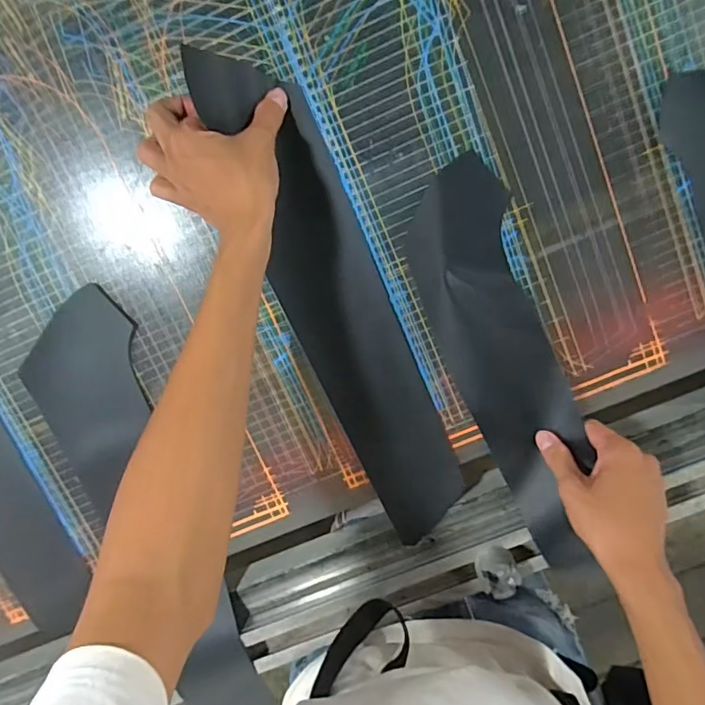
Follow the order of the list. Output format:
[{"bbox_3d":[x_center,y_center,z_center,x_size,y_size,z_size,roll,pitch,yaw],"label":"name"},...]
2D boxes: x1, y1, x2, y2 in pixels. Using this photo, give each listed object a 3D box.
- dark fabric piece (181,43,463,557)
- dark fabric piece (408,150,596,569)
[{"bbox_3d":[-0.008,-0.030,0.447,0.089,0.056,0.448,-23,100,2],"label":"dark fabric piece"},{"bbox_3d":[0.141,0.018,0.460,0.098,0.034,0.371,-19,95,5],"label":"dark fabric piece"}]

